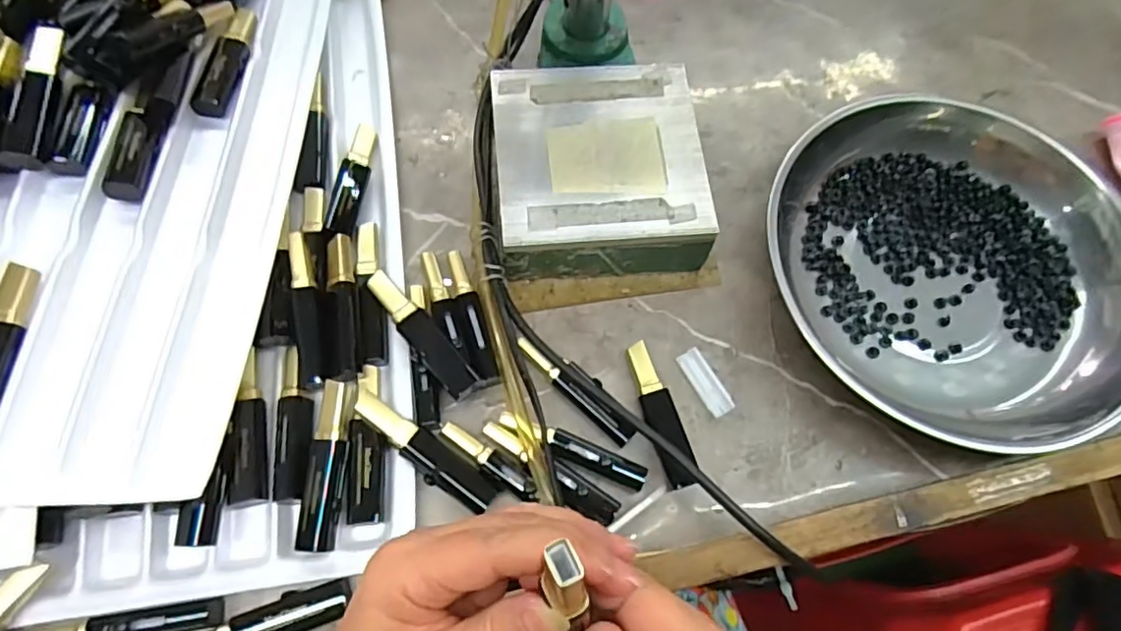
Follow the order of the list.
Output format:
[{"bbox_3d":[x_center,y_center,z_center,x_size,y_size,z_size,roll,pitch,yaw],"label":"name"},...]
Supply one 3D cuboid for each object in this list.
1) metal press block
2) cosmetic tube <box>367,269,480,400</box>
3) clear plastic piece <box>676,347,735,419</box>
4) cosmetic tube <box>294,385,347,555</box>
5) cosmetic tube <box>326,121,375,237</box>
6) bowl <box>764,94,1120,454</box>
[{"bbox_3d":[0.021,-0.089,0.376,0.123,0.044,0.125,-5,69,-6],"label":"metal press block"},{"bbox_3d":[-0.076,0.010,0.336,0.019,0.018,0.082,-38,76,-17],"label":"cosmetic tube"},{"bbox_3d":[0.085,0.039,0.357,0.016,0.005,0.041,-29,73,-14],"label":"clear plastic piece"},{"bbox_3d":[-0.118,0.075,0.308,0.018,0.013,0.081,4,69,-3],"label":"cosmetic tube"},{"bbox_3d":[-0.130,-0.086,0.379,0.016,0.013,0.085,5,69,-2],"label":"cosmetic tube"},{"bbox_3d":[0.235,-0.034,0.368,0.225,0.064,0.205,1,69,-4],"label":"bowl"}]

